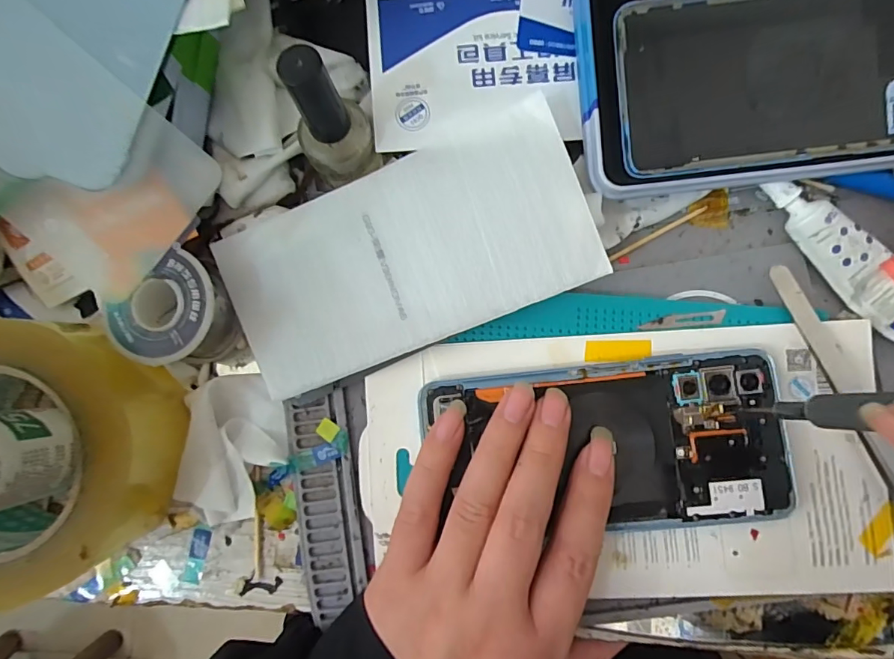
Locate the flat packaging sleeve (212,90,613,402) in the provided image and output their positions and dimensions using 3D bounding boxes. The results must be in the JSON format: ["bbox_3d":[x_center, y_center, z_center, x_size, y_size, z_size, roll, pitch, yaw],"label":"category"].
[{"bbox_3d":[-0.021,-0.033,0.213,0.168,0.005,0.083,-21,90,11],"label":"flat packaging sleeve"}]

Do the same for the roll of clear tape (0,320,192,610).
[{"bbox_3d":[-0.187,0.055,0.209,0.113,0.046,0.120,0,86,4],"label":"roll of clear tape"}]

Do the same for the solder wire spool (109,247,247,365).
[{"bbox_3d":[-0.130,-0.006,0.214,0.049,0.026,0.044,-10,85,3],"label":"solder wire spool"}]

